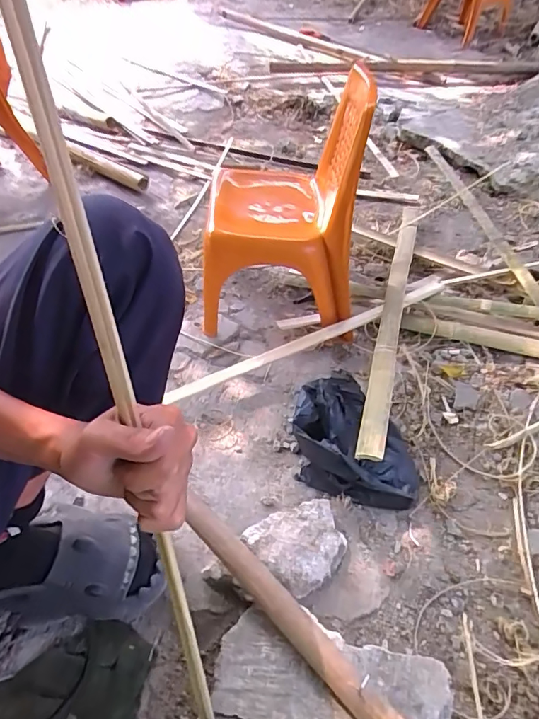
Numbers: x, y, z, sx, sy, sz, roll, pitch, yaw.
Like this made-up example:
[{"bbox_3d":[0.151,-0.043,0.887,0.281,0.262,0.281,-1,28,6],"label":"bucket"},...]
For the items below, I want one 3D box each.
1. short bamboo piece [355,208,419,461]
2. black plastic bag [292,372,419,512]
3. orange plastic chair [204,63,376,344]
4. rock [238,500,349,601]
[{"bbox_3d":[0.250,-0.122,0.938,0.045,0.021,0.796,-3,41,25],"label":"short bamboo piece"},{"bbox_3d":[0.140,0.109,0.736,0.196,0.079,0.207,10,50,11],"label":"black plastic bag"},{"bbox_3d":[0.020,-0.282,0.899,0.299,0.382,0.273,4,49,5],"label":"orange plastic chair"},{"bbox_3d":[0.043,0.250,0.628,0.128,0.048,0.104,-26,53,-19],"label":"rock"}]

